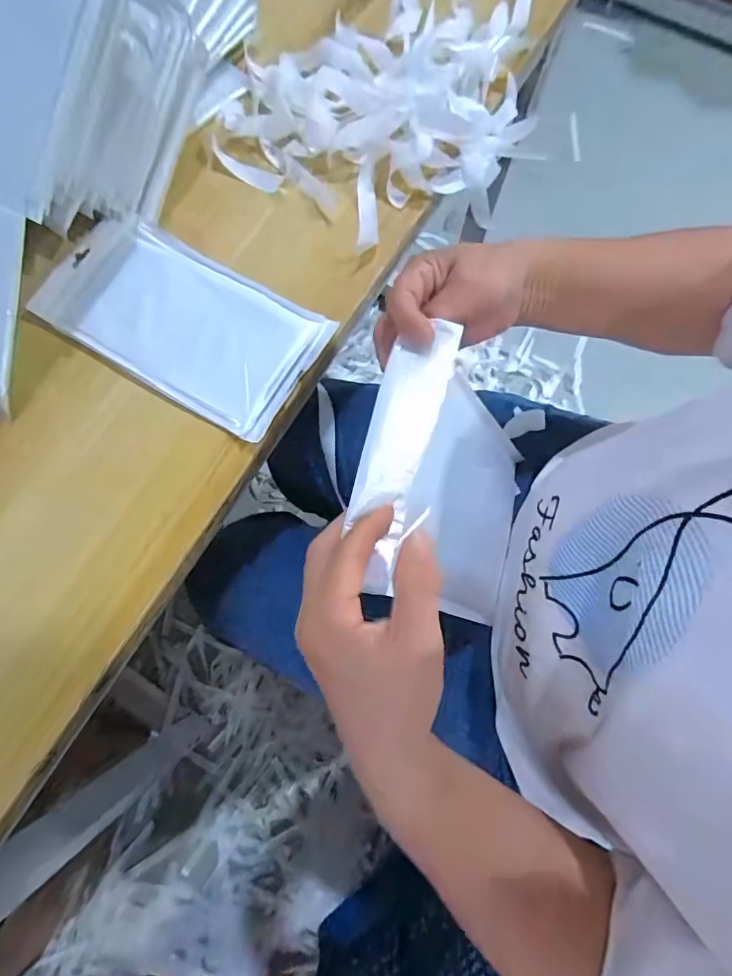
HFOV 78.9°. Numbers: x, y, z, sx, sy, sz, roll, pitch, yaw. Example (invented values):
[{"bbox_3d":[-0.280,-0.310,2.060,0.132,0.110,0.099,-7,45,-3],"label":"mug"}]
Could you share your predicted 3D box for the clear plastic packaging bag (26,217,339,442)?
[{"bbox_3d":[-0.163,-0.149,0.396,0.240,0.015,0.125,30,80,7],"label":"clear plastic packaging bag"}]

